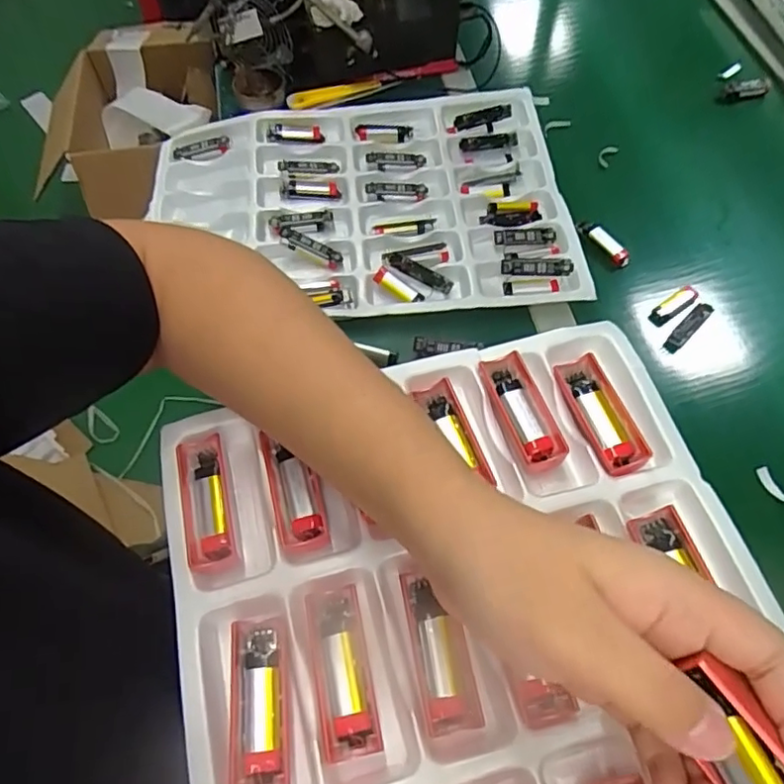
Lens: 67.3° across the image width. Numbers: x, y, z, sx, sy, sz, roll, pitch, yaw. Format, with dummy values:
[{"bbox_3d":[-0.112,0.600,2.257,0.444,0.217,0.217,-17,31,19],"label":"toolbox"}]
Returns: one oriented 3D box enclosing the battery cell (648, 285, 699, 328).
[{"bbox_3d":[0.291,-0.089,0.606,0.061,0.019,0.015,-32,65,-15],"label":"battery cell"}]

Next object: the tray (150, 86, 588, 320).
[{"bbox_3d":[-0.039,-0.209,0.649,0.452,0.030,0.315,-3,61,-1],"label":"tray"}]

